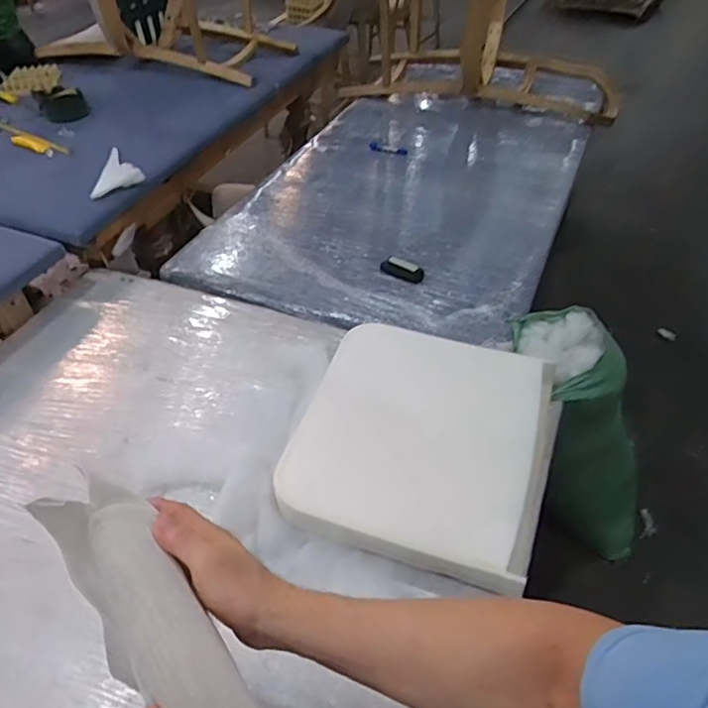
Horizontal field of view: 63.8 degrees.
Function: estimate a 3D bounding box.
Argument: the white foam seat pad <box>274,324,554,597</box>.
[{"bbox_3d":[0.125,0.137,1.009,0.409,0.074,0.456,14,47,16],"label":"white foam seat pad"}]

